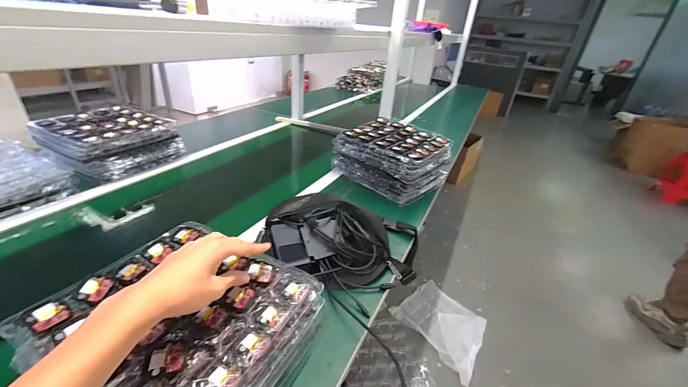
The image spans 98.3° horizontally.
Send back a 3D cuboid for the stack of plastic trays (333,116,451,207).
[{"bbox_3d":[0.156,-0.117,0.964,0.298,0.140,0.267,27,36,32],"label":"stack of plastic trays"}]

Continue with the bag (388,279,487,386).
[{"bbox_3d":[0.450,0.596,1.348,0.307,0.087,0.434,-15,36,-32],"label":"bag"}]

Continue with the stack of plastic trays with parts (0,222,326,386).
[{"bbox_3d":[-0.219,0.179,0.413,0.299,0.086,0.264,18,32,20],"label":"stack of plastic trays with parts"}]

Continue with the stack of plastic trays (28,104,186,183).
[{"bbox_3d":[-0.705,-0.160,0.898,0.267,0.112,0.285,19,32,21],"label":"stack of plastic trays"}]

